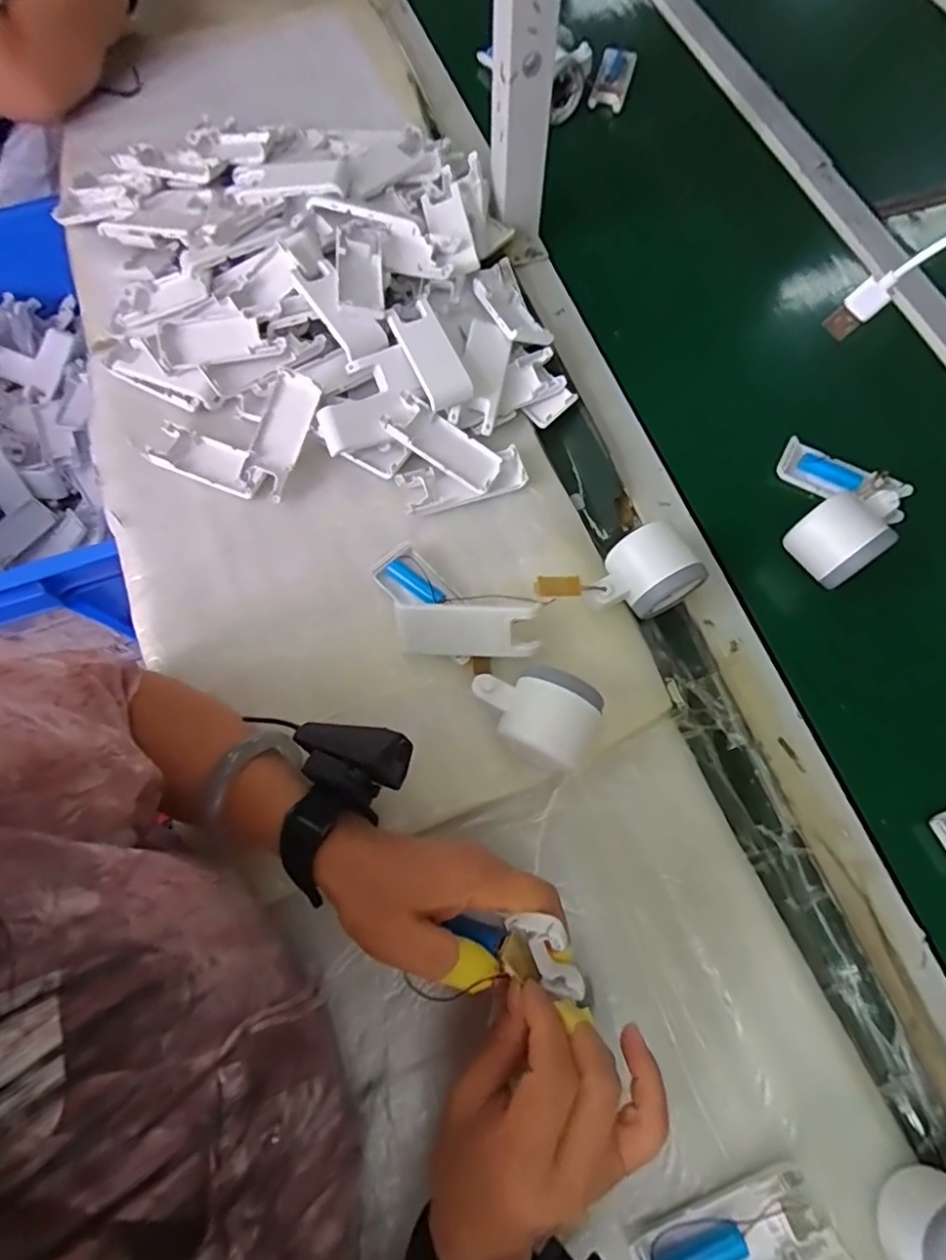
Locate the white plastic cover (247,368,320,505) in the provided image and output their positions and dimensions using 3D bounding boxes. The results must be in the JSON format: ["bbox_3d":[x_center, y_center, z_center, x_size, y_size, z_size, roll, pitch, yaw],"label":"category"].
[{"bbox_3d":[-0.156,-0.159,0.477,0.037,0.015,0.099,21,95,7],"label":"white plastic cover"}]

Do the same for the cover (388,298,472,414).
[{"bbox_3d":[-0.035,-0.230,0.484,0.037,0.016,0.099,-31,79,12],"label":"cover"}]

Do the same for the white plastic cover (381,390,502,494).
[{"bbox_3d":[-0.024,-0.154,0.483,0.098,0.014,0.038,33,73,-6],"label":"white plastic cover"}]

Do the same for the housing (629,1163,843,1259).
[{"bbox_3d":[0.139,0.334,0.312,0.102,0.024,0.041,-23,72,-8],"label":"housing"}]

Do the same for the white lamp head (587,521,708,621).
[{"bbox_3d":[0.123,-0.040,0.431,0.080,0.051,0.053,-26,73,-9],"label":"white lamp head"}]

